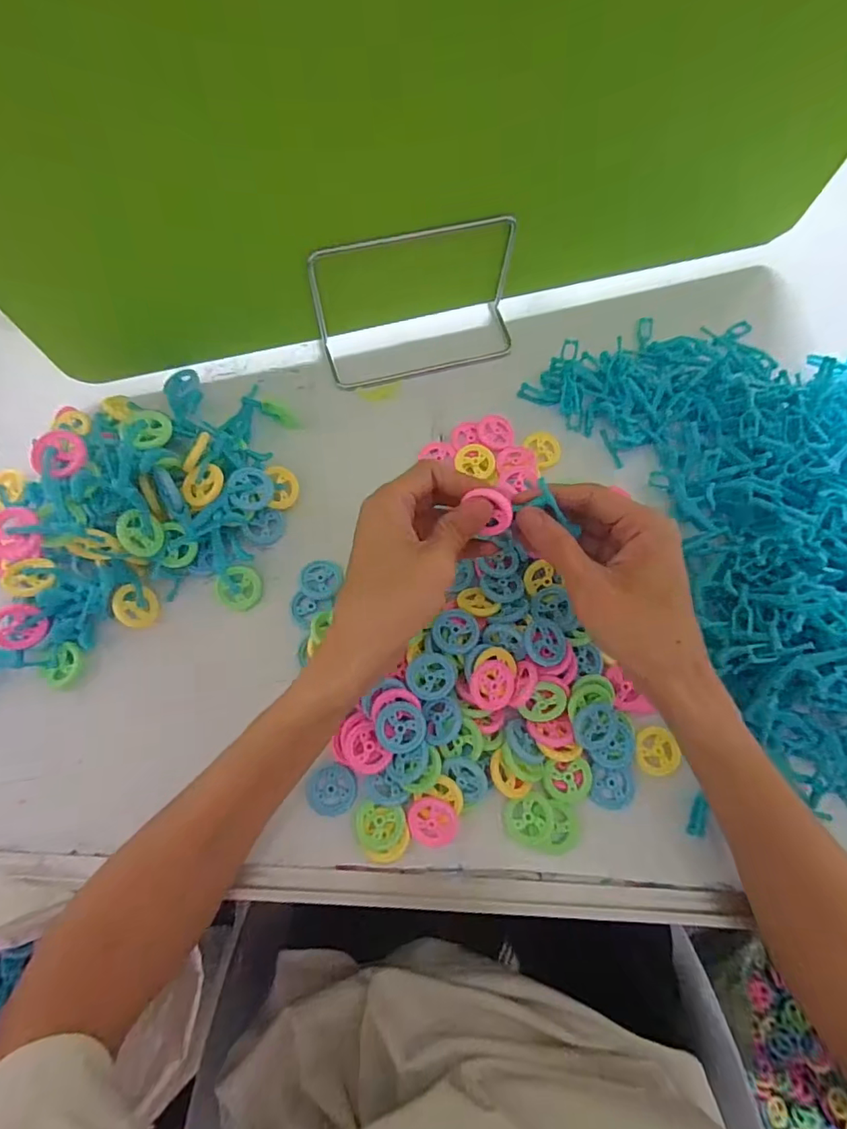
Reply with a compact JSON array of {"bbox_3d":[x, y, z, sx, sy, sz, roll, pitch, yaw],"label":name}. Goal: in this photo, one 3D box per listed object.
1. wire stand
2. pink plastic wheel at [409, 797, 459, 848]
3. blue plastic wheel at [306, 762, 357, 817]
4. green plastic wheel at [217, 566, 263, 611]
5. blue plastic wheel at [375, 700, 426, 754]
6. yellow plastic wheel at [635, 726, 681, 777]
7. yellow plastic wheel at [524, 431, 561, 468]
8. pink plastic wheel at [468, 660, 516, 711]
[{"bbox_3d":[-0.003,-0.190,0.382,0.151,0.084,0.052,-15,72,-4],"label":"wire stand"},{"bbox_3d":[0.006,0.154,0.303,0.028,0.008,0.027,0,72,0],"label":"pink plastic wheel"},{"bbox_3d":[-0.056,0.140,0.316,0.030,0.005,0.030,0,72,0],"label":"blue plastic wheel"},{"bbox_3d":[-0.123,0.017,0.345,0.029,0.008,0.029,-45,104,-18],"label":"green plastic wheel"},{"bbox_3d":[-0.014,0.098,0.307,0.029,0.008,0.029,0,72,0],"label":"blue plastic wheel"},{"bbox_3d":[0.148,0.118,0.321,0.026,0.007,0.029,0,72,0],"label":"yellow plastic wheel"},{"bbox_3d":[0.093,-0.090,0.394,0.024,0.007,0.029,-32,74,-10],"label":"yellow plastic wheel"},{"bbox_3d":[0.042,0.074,0.310,0.028,0.004,0.029,6,71,-17],"label":"pink plastic wheel"}]

